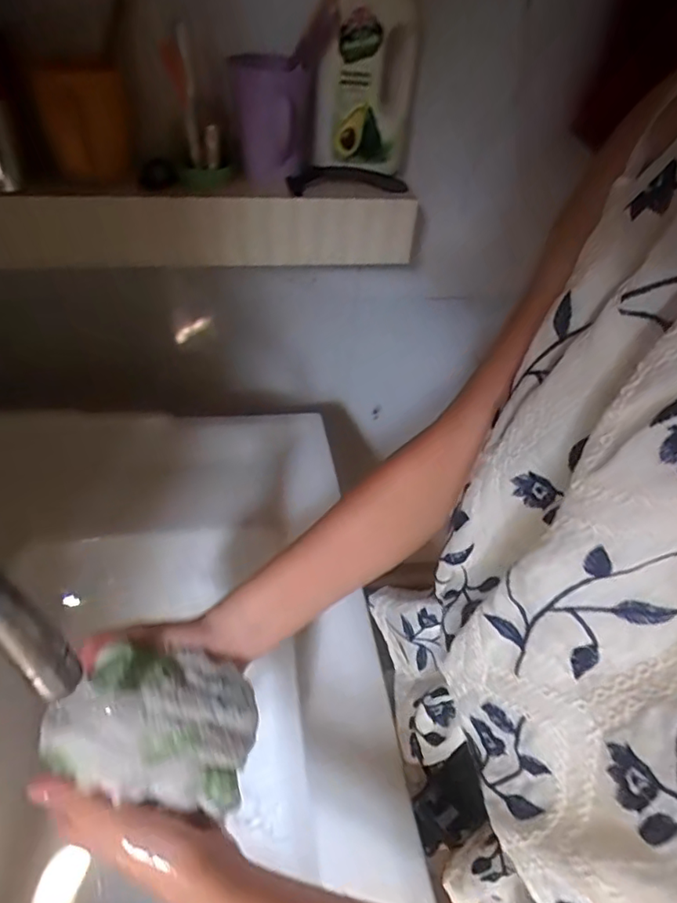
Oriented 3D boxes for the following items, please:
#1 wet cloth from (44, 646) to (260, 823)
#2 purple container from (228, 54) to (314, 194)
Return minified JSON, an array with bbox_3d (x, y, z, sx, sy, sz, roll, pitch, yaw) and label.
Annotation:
[{"bbox_3d":[-0.108,0.154,0.323,0.111,0.060,0.078,2,43,-4],"label":"wet cloth"},{"bbox_3d":[-0.073,-0.360,0.606,0.080,0.115,0.079,1,48,-10],"label":"purple container"}]

